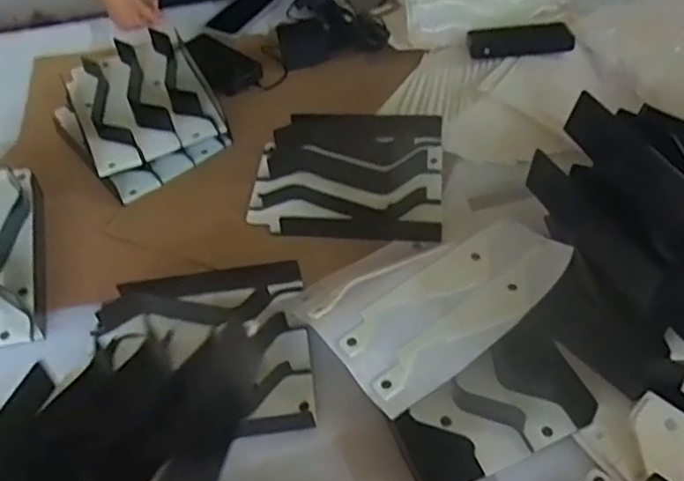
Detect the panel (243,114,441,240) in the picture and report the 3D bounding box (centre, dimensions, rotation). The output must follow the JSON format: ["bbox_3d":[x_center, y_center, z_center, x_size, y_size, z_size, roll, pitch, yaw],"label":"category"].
[{"bbox_3d":[0.007,-0.091,0.868,0.259,0.041,0.196,1,52,4],"label":"panel"}]

